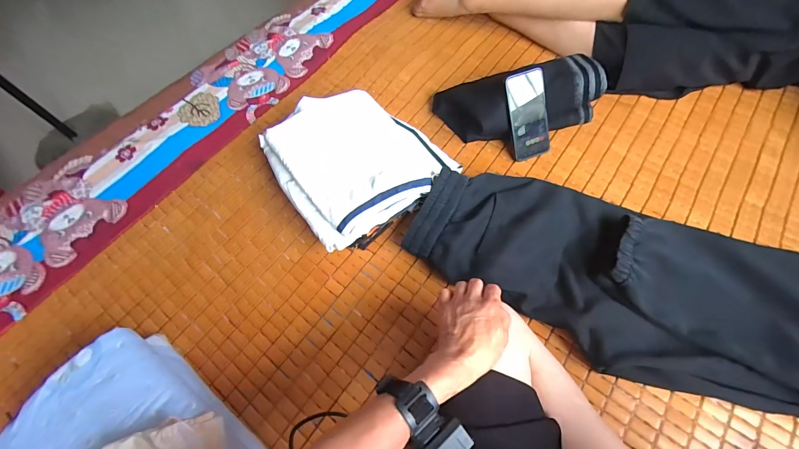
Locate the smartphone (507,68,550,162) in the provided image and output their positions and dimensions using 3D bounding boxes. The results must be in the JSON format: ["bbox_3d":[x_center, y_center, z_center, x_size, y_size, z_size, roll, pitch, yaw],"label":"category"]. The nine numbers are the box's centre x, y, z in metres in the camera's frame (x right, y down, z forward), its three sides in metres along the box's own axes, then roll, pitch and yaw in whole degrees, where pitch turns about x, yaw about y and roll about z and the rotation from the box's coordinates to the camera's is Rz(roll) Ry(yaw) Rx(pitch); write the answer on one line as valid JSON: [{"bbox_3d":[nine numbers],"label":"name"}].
[{"bbox_3d":[0.252,-0.207,0.682,0.081,0.169,0.016,-25,28,-9],"label":"smartphone"}]

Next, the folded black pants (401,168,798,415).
[{"bbox_3d":[0.331,0.081,0.563,0.639,0.039,0.286,18,66,10],"label":"folded black pants"}]

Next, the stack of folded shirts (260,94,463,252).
[{"bbox_3d":[-0.080,-0.129,0.673,0.299,0.113,0.290,-33,63,-12],"label":"stack of folded shirts"}]

